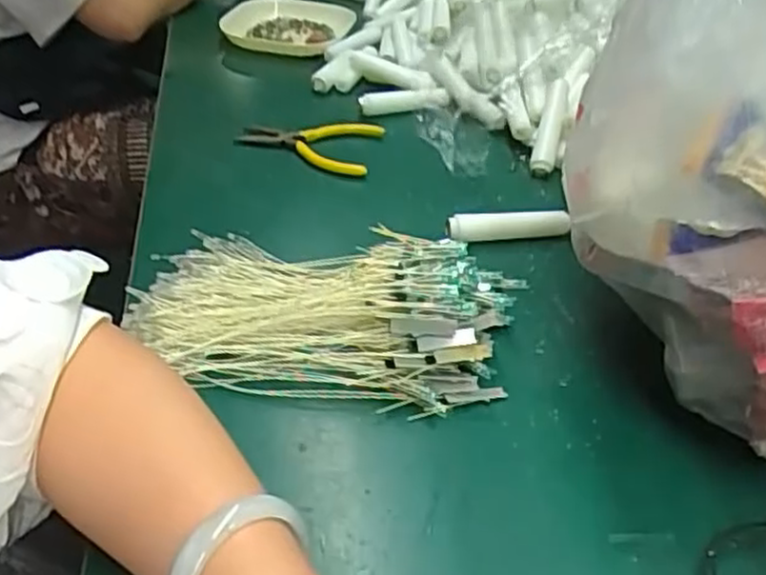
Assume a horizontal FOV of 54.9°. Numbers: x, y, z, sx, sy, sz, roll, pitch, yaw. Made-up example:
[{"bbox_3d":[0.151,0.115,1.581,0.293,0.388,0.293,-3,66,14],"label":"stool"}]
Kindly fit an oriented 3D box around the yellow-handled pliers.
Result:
[{"bbox_3d":[-0.065,-0.126,0.635,0.119,0.019,0.076,10,39,8],"label":"yellow-handled pliers"}]

